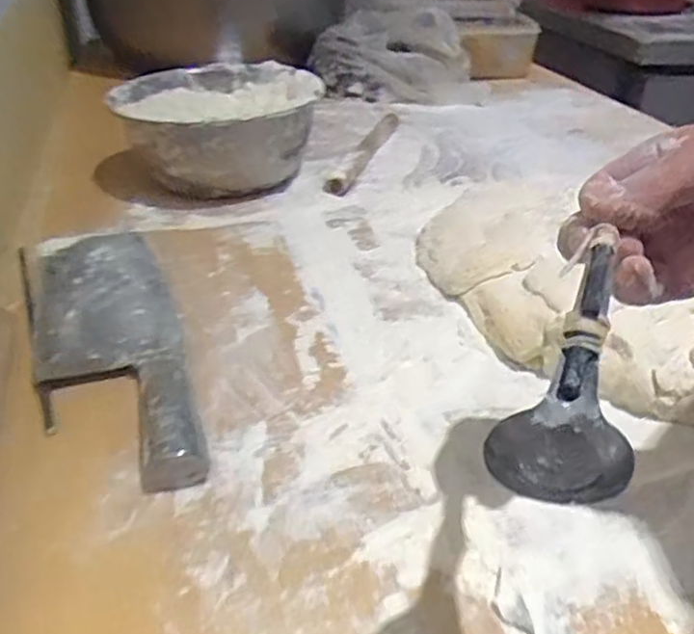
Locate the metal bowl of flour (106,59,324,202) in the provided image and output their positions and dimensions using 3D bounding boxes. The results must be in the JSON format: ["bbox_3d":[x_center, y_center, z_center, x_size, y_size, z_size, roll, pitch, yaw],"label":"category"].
[{"bbox_3d":[-0.131,-0.191,0.706,0.200,0.094,0.208,1,32,-1],"label":"metal bowl of flour"}]

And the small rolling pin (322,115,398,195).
[{"bbox_3d":[0.024,-0.188,0.771,0.025,0.021,0.249,12,33,15],"label":"small rolling pin"}]

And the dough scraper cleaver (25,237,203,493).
[{"bbox_3d":[-0.162,0.009,0.458,0.095,0.022,0.306,-11,34,-21],"label":"dough scraper cleaver"}]

